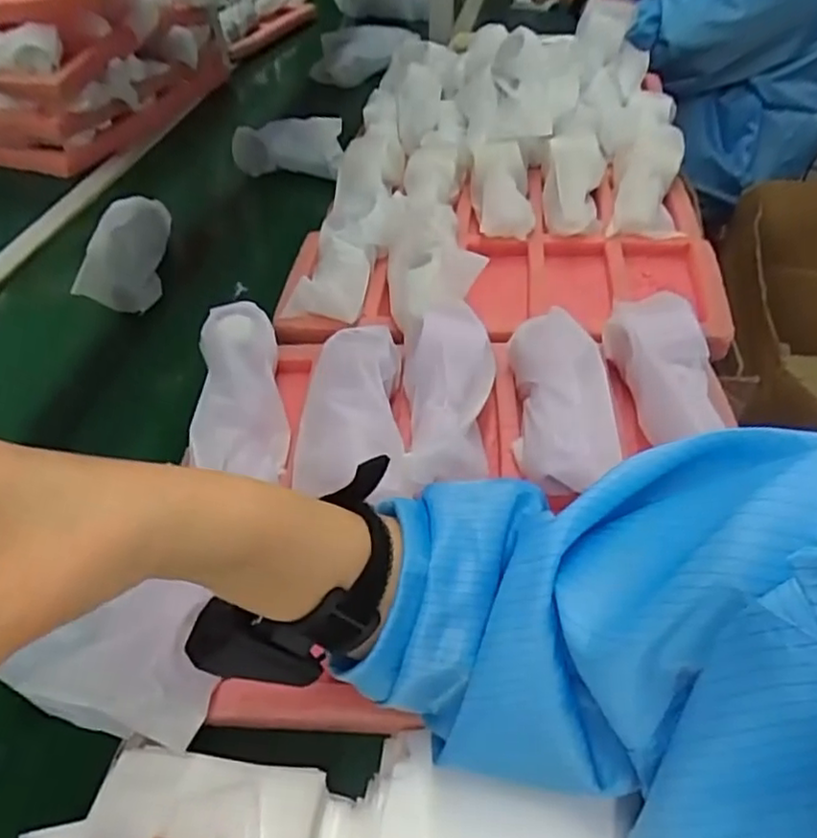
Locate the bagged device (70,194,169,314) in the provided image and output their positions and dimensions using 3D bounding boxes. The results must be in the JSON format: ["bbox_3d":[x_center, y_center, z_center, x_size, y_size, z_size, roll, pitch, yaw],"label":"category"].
[{"bbox_3d":[-0.323,-0.193,0.750,0.055,0.077,0.177,-3,46,2],"label":"bagged device"}]

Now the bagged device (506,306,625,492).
[{"bbox_3d":[0.121,-0.024,0.522,0.074,0.044,0.169,-1,46,4],"label":"bagged device"}]

